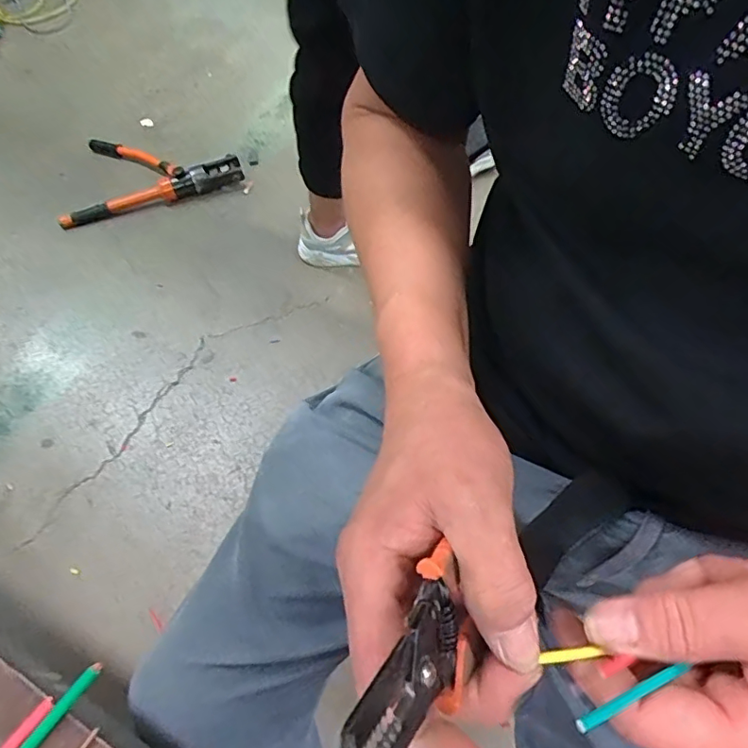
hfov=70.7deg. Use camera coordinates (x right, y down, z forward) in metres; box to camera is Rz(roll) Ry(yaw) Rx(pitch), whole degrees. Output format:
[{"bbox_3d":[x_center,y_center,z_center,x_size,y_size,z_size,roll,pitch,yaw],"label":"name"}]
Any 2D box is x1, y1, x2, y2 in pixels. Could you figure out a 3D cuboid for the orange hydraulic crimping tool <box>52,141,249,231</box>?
[{"bbox_3d":[-0.603,-0.546,1.381,0.451,0.065,0.260,-24,63,-12],"label":"orange hydraulic crimping tool"}]

